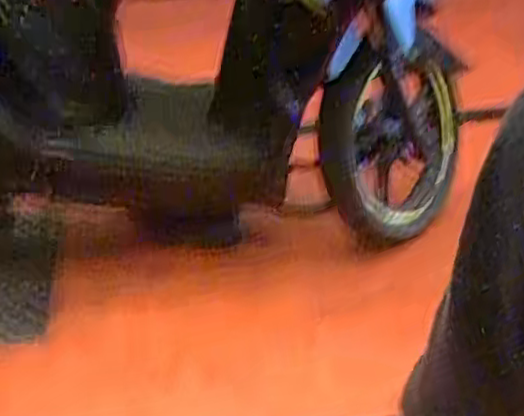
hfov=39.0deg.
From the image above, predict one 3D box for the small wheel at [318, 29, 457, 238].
[{"bbox_3d":[0.285,-0.153,1.732,0.477,0.412,0.085,14,7,-44],"label":"small wheel"}]

